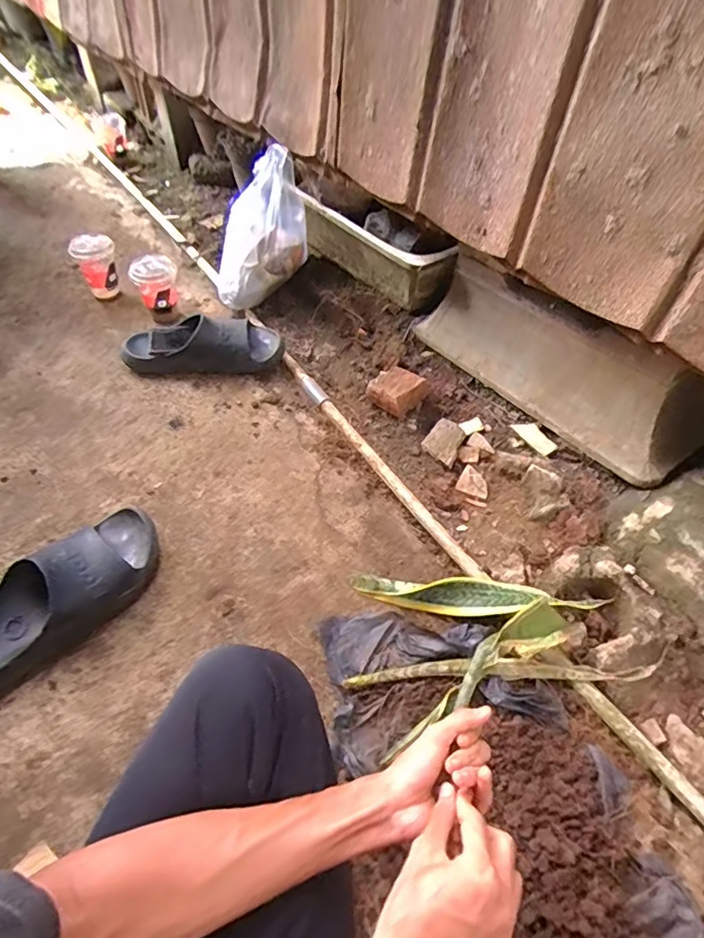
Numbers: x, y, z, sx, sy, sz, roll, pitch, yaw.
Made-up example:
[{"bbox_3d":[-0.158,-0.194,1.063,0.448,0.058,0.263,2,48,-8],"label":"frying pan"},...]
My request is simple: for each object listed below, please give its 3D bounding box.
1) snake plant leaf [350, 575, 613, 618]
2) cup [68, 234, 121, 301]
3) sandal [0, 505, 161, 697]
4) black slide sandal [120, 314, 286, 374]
[{"bbox_3d":[0.167,0.178,0.727,0.325,0.043,0.050,3,52,1],"label":"snake plant leaf"},{"bbox_3d":[-0.548,-0.441,1.133,0.086,0.108,0.090,1,52,-1],"label":"cup"},{"bbox_3d":[-0.376,0.170,0.678,0.123,0.085,0.302,28,57,19],"label":"sandal"},{"bbox_3d":[-0.288,-0.246,1.010,0.305,0.084,0.101,-2,52,-3],"label":"black slide sandal"}]

